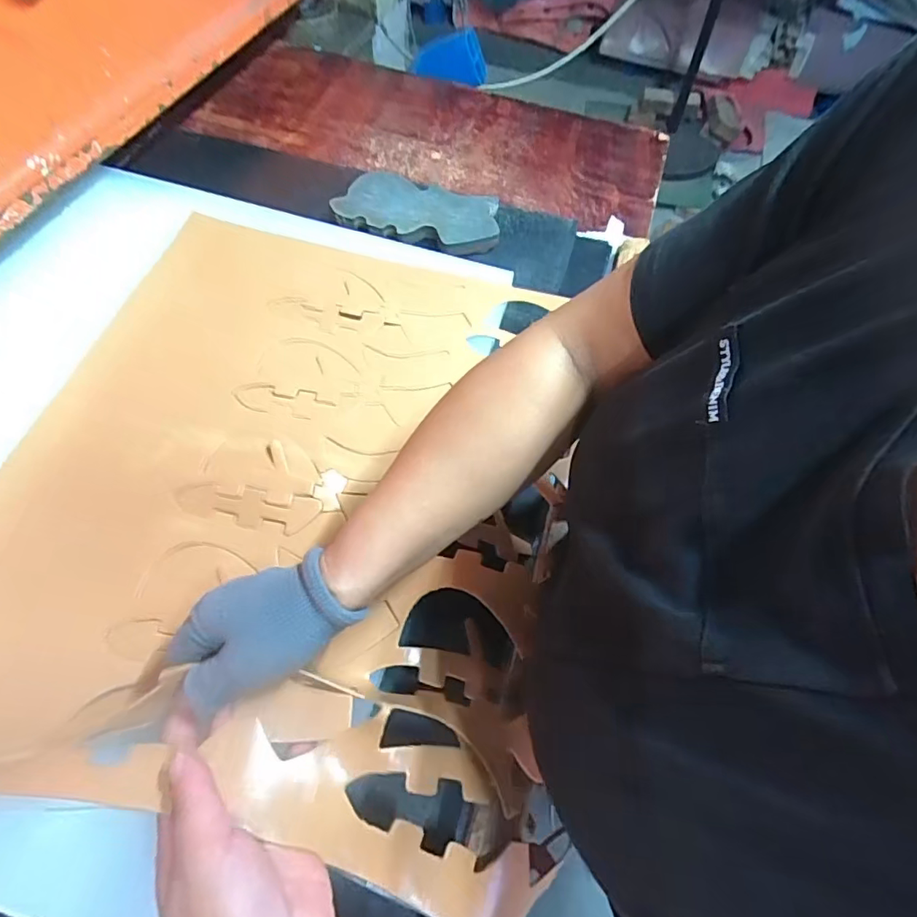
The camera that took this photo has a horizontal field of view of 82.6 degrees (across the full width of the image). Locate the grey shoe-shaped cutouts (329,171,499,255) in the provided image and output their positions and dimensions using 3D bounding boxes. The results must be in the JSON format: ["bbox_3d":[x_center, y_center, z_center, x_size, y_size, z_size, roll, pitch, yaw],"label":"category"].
[{"bbox_3d":[-0.048,-0.292,0.619,0.190,0.016,0.097,10,70,-1],"label":"grey shoe-shaped cutouts"}]

